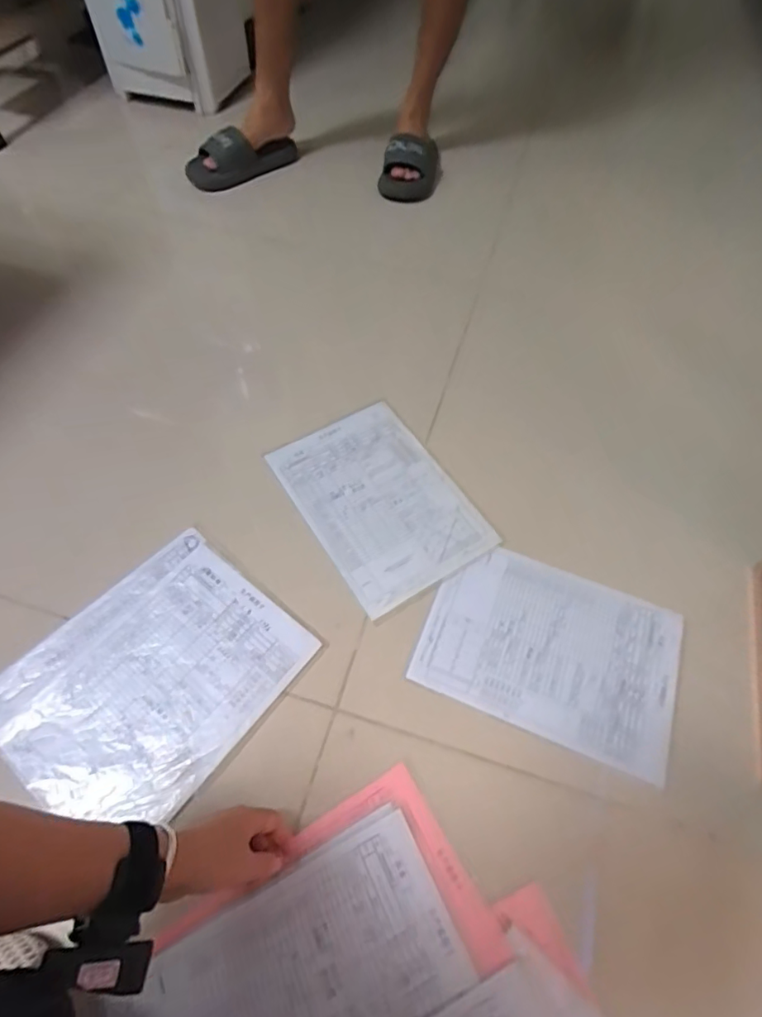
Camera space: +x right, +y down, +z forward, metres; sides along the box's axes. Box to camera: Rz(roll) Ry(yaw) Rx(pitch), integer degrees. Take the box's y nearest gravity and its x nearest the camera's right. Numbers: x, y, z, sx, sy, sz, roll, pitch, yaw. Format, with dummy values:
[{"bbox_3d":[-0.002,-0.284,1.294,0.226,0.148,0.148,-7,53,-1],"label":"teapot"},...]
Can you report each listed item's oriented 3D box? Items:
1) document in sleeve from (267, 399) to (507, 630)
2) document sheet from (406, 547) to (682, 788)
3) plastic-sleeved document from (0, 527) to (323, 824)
[{"bbox_3d":[0.000,-0.013,0.723,0.208,0.009,0.297,-29,64,-17],"label":"document in sleeve"},{"bbox_3d":[0.204,0.165,0.627,0.289,0.011,0.207,21,61,10],"label":"document sheet"},{"bbox_3d":[-0.256,0.190,0.588,0.249,0.007,0.296,37,64,18],"label":"plastic-sleeved document"}]

